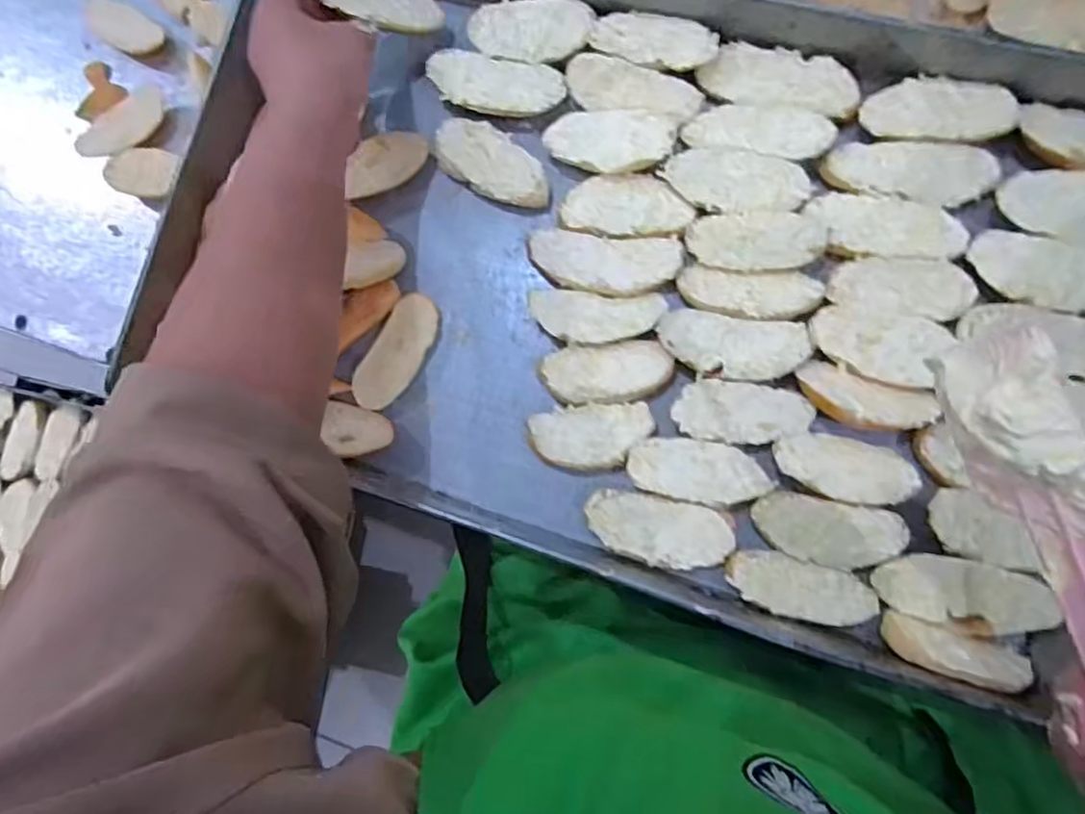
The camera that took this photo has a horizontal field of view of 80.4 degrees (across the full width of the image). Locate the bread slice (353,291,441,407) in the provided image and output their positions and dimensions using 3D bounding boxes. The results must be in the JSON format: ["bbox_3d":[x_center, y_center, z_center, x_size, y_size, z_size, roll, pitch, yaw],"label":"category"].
[{"bbox_3d":[-0.103,-0.038,0.454,0.035,0.013,0.084,29,90,10],"label":"bread slice"}]

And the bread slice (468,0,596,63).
[{"bbox_3d":[-0.008,-0.260,0.440,0.083,0.008,0.040,3,86,9],"label":"bread slice"}]

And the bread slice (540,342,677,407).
[{"bbox_3d":[0.043,-0.022,0.428,0.083,0.022,0.039,-5,85,8],"label":"bread slice"}]

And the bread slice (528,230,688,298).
[{"bbox_3d":[0.042,-0.095,0.436,0.099,0.020,0.040,7,87,9],"label":"bread slice"}]

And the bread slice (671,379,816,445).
[{"bbox_3d":[0.126,0.004,0.404,0.084,0.014,0.038,7,87,9],"label":"bread slice"}]

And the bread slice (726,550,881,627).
[{"bbox_3d":[0.158,0.111,0.392,0.087,0.011,0.034,15,88,10],"label":"bread slice"}]

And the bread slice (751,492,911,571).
[{"bbox_3d":[0.172,0.076,0.387,0.086,0.008,0.039,10,87,9],"label":"bread slice"}]

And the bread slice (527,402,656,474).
[{"bbox_3d":[0.033,0.021,0.426,0.078,0.023,0.042,-4,85,8],"label":"bread slice"}]

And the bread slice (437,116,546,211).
[{"bbox_3d":[-0.034,-0.170,0.454,0.091,0.019,0.042,39,92,10],"label":"bread slice"}]

